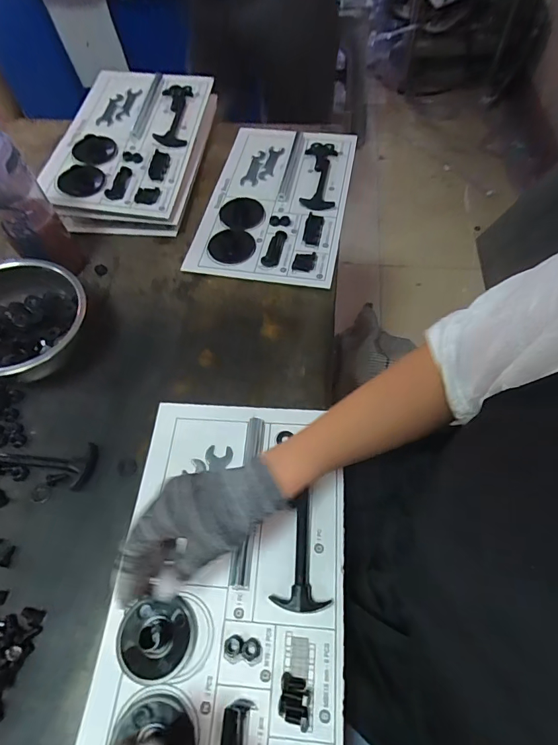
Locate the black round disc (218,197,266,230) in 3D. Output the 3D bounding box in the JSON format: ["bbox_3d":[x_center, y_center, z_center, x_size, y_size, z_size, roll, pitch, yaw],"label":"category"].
[{"bbox_3d":[-0.061,-0.260,0.680,0.070,0.004,0.073,-1,59,2],"label":"black round disc"}]

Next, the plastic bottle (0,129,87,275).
[{"bbox_3d":[-0.336,-0.211,0.558,0.073,0.209,0.074,-35,64,-17],"label":"plastic bottle"}]

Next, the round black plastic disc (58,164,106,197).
[{"bbox_3d":[-0.311,-0.301,0.662,0.066,0.013,0.065,-1,59,2],"label":"round black plastic disc"}]

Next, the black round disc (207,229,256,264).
[{"bbox_3d":[-0.073,-0.196,0.649,0.070,0.004,0.066,-1,59,2],"label":"black round disc"}]

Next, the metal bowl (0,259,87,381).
[{"bbox_3d":[-0.340,-0.064,0.547,0.171,0.084,0.172,-1,59,2],"label":"metal bowl"}]

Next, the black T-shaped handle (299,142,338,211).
[{"bbox_3d":[0.070,-0.341,0.719,0.055,0.010,0.177,4,60,5],"label":"black T-shaped handle"}]

